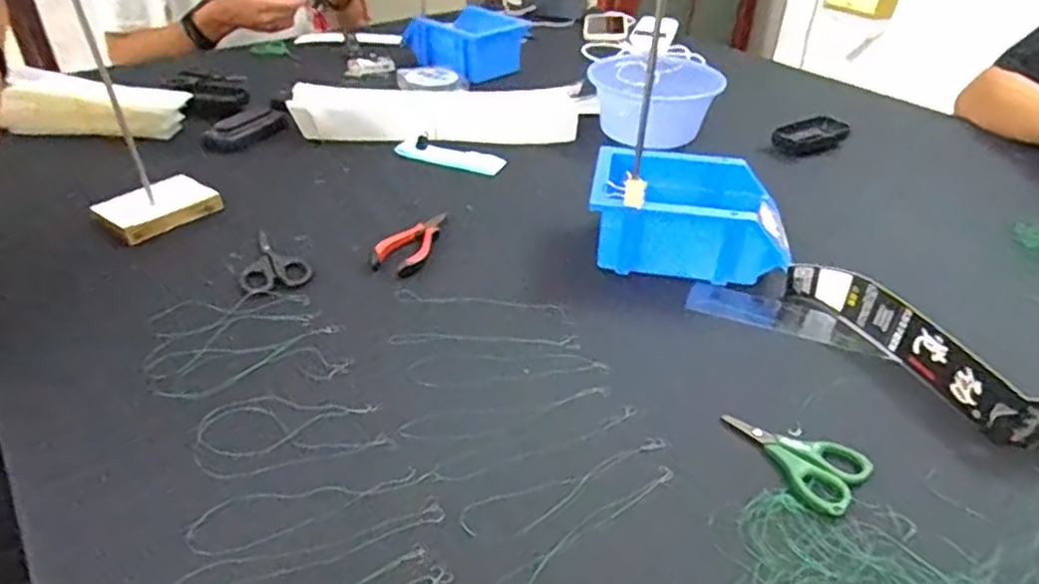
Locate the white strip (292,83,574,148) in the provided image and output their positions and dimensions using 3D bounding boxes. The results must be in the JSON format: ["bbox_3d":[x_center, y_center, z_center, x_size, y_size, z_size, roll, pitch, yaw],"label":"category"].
[{"bbox_3d":[-0.103,-0.230,0.882,0.363,0.048,0.086,-3,37,-5],"label":"white strip"}]

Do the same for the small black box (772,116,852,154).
[{"bbox_3d":[0.387,-0.208,0.912,0.103,0.028,0.048,-20,42,-26],"label":"small black box"}]

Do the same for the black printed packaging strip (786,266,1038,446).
[{"bbox_3d":[0.343,0.063,0.514,0.309,0.043,0.074,30,46,33],"label":"black printed packaging strip"}]

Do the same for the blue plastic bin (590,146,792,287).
[{"bbox_3d":[0.159,-0.076,0.660,0.178,0.077,0.121,4,37,5],"label":"blue plastic bin"}]

